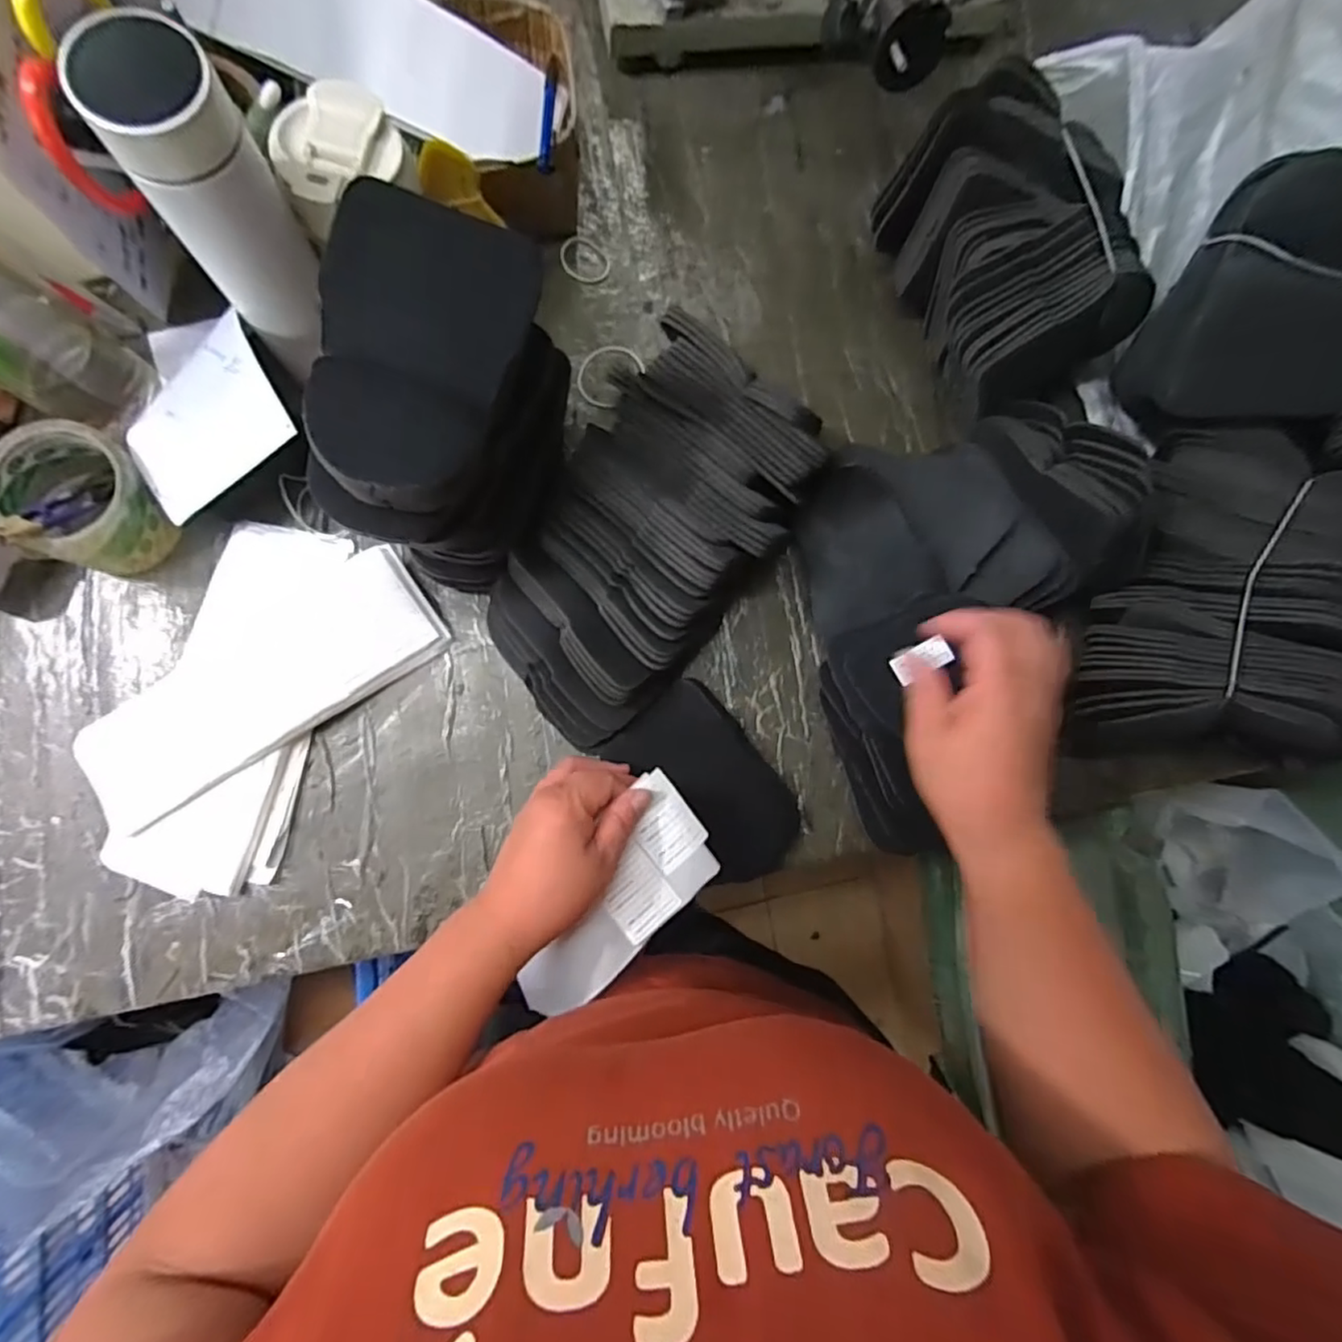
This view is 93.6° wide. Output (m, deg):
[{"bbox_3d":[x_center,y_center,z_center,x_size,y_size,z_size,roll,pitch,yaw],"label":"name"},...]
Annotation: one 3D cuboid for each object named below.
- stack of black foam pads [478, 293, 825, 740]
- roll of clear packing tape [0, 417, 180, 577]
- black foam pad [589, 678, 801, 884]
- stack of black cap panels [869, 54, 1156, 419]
[{"bbox_3d":[-0.014,-0.098,0.479,0.163,0.092,0.310,34,81,-2],"label":"stack of black foam pads"},{"bbox_3d":[-0.419,-0.122,0.451,0.099,0.065,0.092,33,81,-2],"label":"roll of clear packing tape"},{"bbox_3d":[0.032,0.090,0.496,0.091,0.030,0.157,-40,89,-9],"label":"black foam pad"},{"bbox_3d":[0.277,-0.346,0.528,0.176,0.113,0.228,-20,86,-8],"label":"stack of black cap panels"}]

